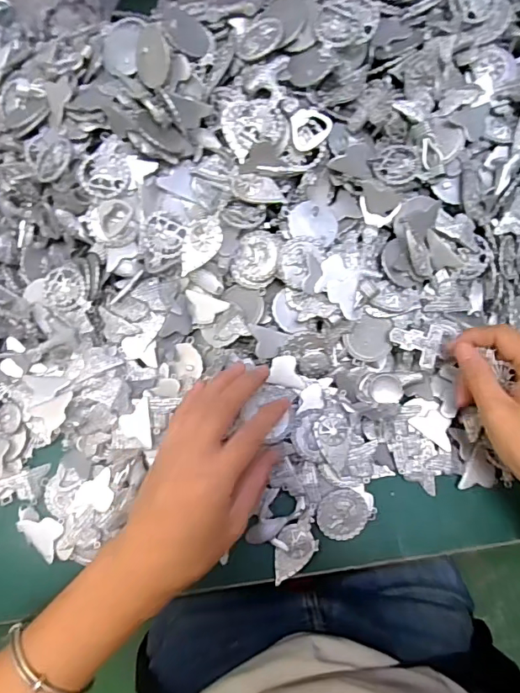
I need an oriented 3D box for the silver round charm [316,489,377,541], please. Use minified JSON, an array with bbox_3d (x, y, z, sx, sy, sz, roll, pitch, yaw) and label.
[{"bbox_3d":[0.061,0.123,0.349,0.038,0.008,0.036,0,81,-2],"label":"silver round charm"}]

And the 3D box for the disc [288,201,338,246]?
[{"bbox_3d":[0.040,-0.092,0.354,0.037,0.007,0.031,10,74,3],"label":"disc"}]

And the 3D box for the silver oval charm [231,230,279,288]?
[{"bbox_3d":[-0.002,-0.064,0.357,0.035,0.009,0.041,26,101,18],"label":"silver oval charm"}]

